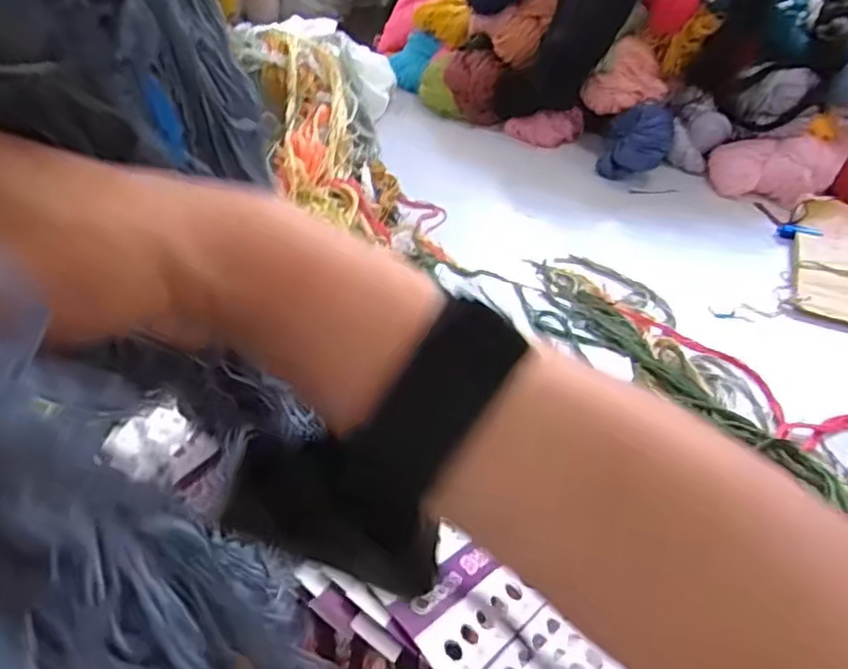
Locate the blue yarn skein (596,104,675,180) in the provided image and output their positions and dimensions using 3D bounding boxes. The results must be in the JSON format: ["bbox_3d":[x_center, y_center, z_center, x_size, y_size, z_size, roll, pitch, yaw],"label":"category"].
[{"bbox_3d":[0.277,-0.253,0.846,0.084,0.087,0.089,22,50,16],"label":"blue yarn skein"}]

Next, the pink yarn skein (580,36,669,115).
[{"bbox_3d":[0.273,-0.337,0.859,0.098,0.071,0.080,31,53,23],"label":"pink yarn skein"}]

